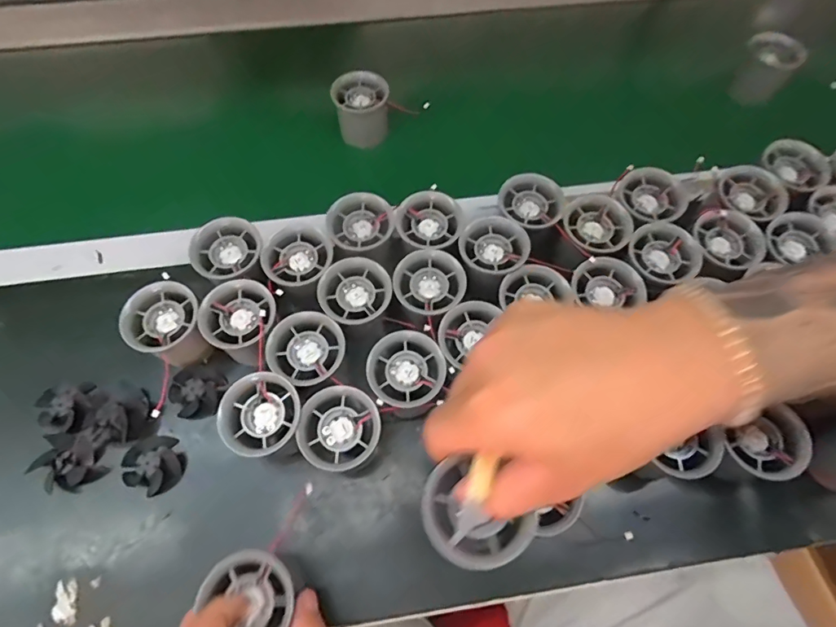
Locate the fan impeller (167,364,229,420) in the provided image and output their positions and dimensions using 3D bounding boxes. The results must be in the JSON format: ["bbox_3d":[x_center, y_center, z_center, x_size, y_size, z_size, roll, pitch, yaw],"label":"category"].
[{"bbox_3d":[-0.177,0.063,0.375,0.037,0.014,0.041,9,65,4],"label":"fan impeller"}]

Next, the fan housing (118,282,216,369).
[{"bbox_3d":[-0.191,0.016,0.370,0.056,0.059,0.060,-38,71,-16],"label":"fan housing"}]

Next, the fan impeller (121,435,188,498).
[{"bbox_3d":[-0.197,0.114,0.352,0.037,0.019,0.040,0,65,0],"label":"fan impeller"}]

